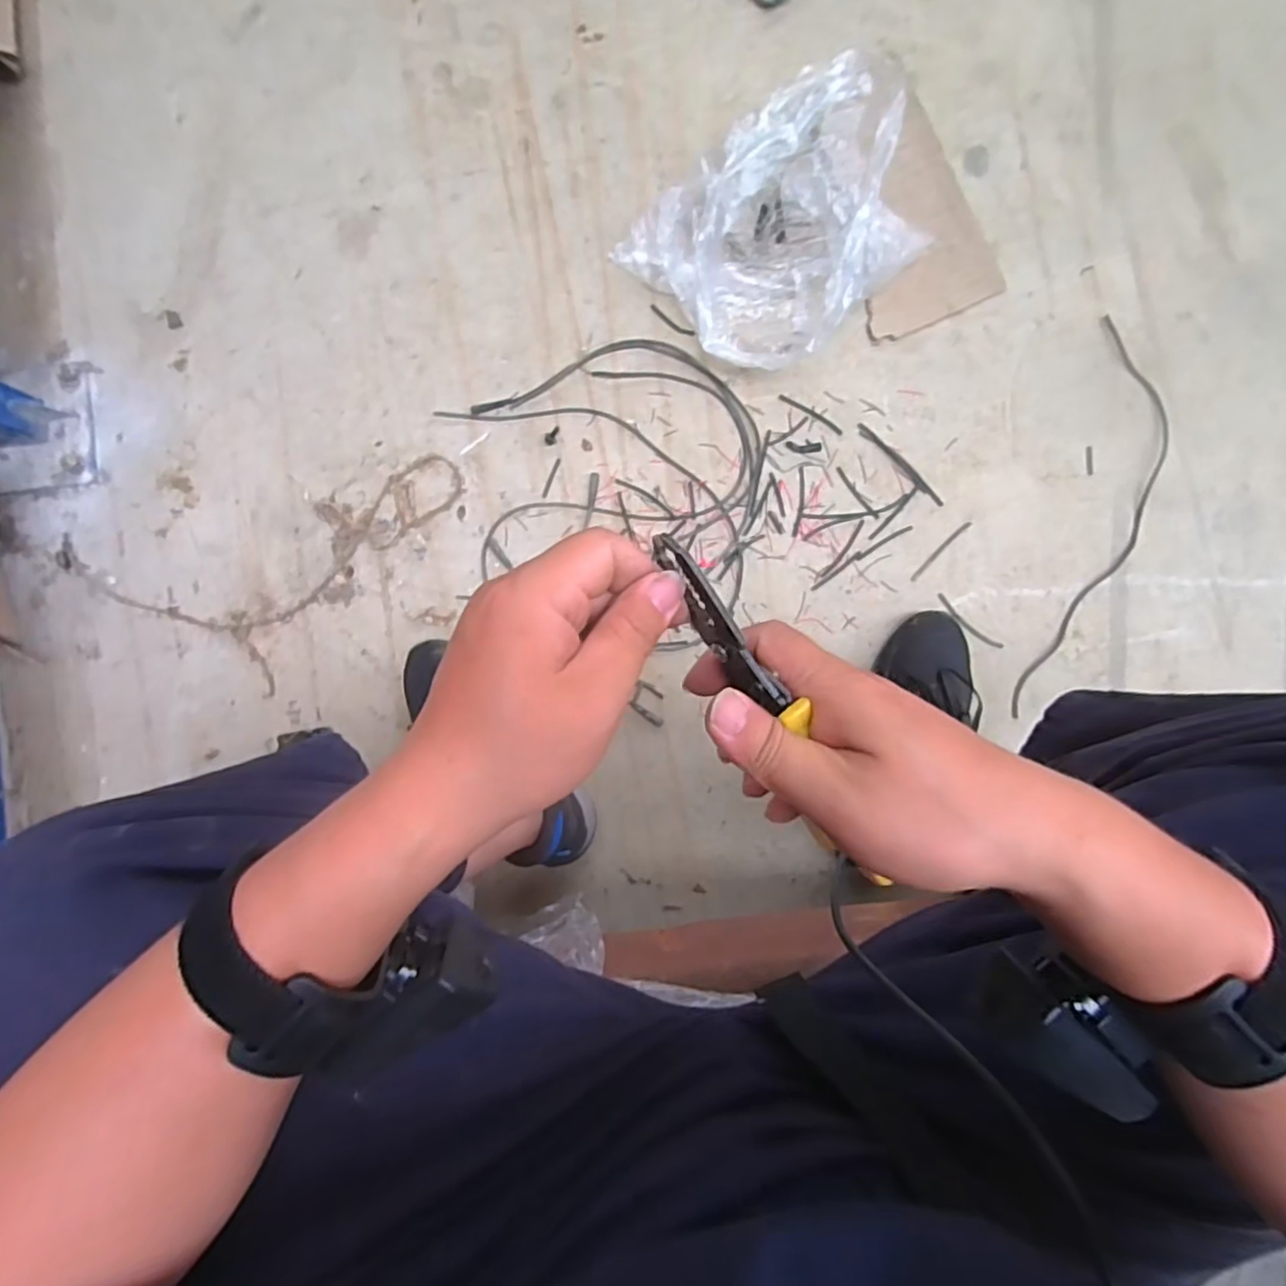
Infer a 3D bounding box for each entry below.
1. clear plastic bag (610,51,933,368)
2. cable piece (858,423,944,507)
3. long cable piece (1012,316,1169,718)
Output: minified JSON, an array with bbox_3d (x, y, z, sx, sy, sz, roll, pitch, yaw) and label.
[{"bbox_3d":[0.159,-0.444,0.691,0.297,0.123,0.240,-39,90,0],"label":"clear plastic bag"},{"bbox_3d":[0.295,-0.204,0.749,0.129,0.009,0.010,45,90,0],"label":"cable piece"},{"bbox_3d":[0.519,-0.133,0.749,0.096,0.012,0.459,14,90,0],"label":"long cable piece"}]

